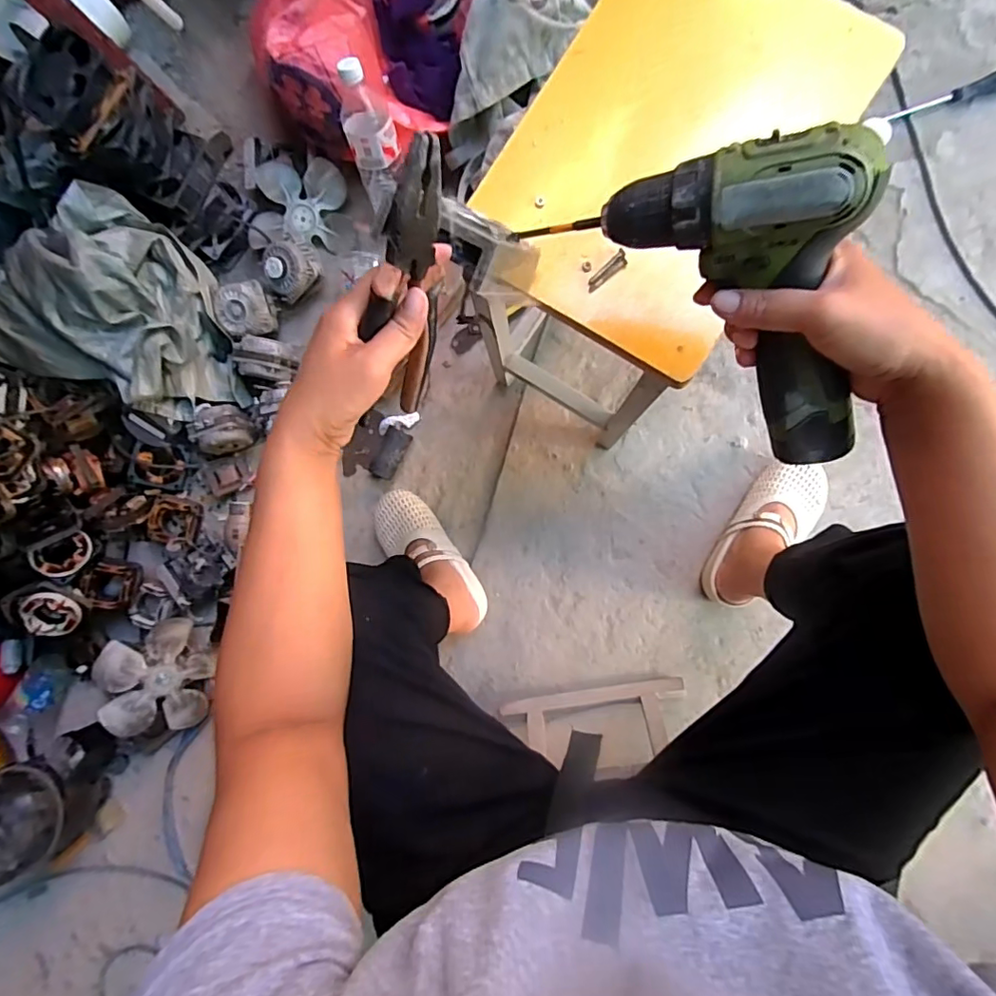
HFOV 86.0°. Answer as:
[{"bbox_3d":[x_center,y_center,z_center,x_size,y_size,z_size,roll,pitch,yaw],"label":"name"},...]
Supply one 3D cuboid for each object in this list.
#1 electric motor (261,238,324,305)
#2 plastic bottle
[{"bbox_3d":[-0.339,-0.371,0.867,0.087,0.048,0.083,0,89,8],"label":"electric motor"},{"bbox_3d":[-0.187,-0.526,0.787,0.067,0.195,0.056,14,67,8],"label":"plastic bottle"}]

